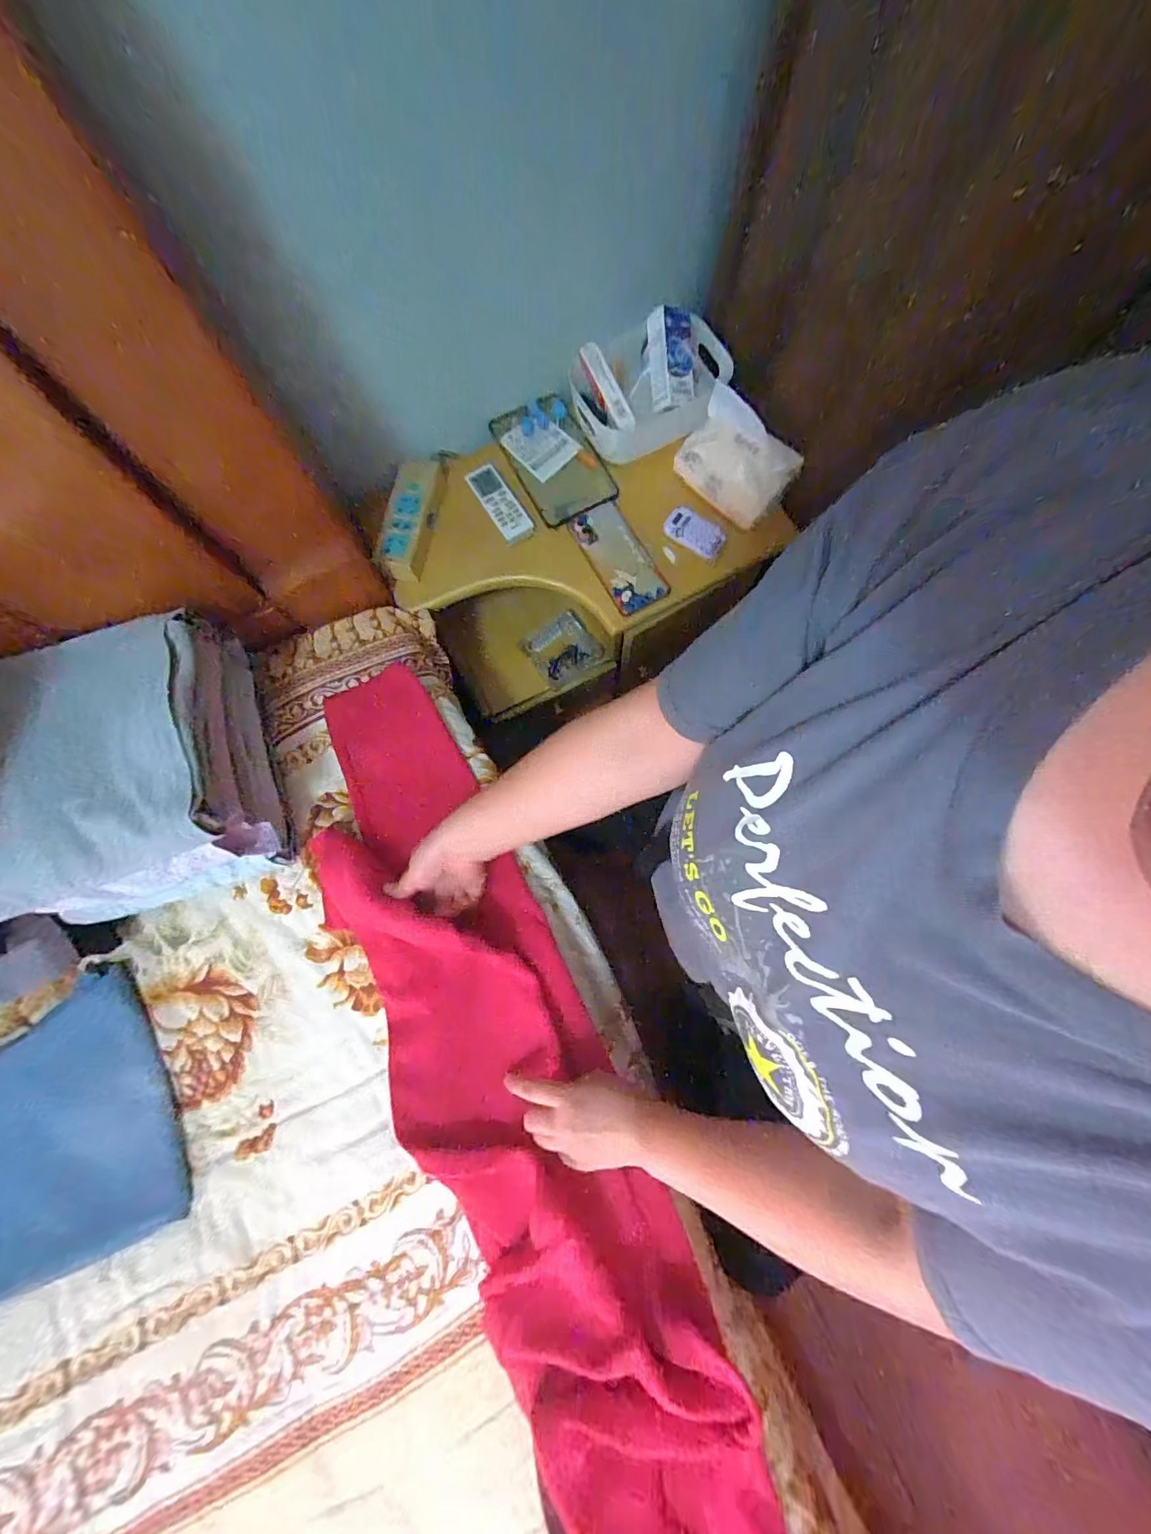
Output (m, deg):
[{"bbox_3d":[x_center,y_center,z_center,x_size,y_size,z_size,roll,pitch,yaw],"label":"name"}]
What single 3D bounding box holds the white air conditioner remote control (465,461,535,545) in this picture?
[{"bbox_3d":[-0.106,-0.368,0.675,0.041,0.022,0.115,-33,79,-7],"label":"white air conditioner remote control"}]

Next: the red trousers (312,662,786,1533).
[{"bbox_3d":[-0.075,0.314,0.492,0.200,0.076,0.922,-25,76,-5],"label":"red trousers"}]

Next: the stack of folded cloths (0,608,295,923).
[{"bbox_3d":[-0.444,-0.009,0.488,0.199,0.137,0.269,-20,78,-4],"label":"stack of folded cloths"}]

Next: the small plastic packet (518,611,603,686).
[{"bbox_3d":[-0.023,-0.194,0.802,0.104,0.006,0.096,-36,91,3],"label":"small plastic packet"}]

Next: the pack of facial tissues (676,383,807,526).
[{"bbox_3d":[0.208,-0.398,0.636,0.142,0.103,0.031,39,38,-3],"label":"pack of facial tissues"}]

